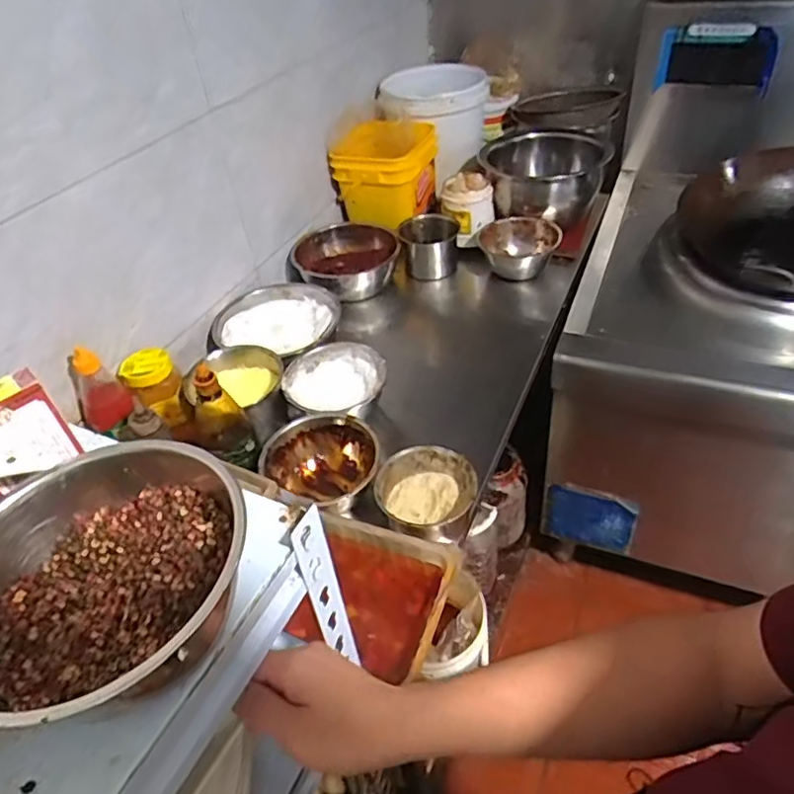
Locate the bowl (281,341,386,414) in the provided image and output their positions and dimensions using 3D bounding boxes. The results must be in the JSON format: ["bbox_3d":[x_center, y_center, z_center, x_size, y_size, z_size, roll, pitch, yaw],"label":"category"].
[{"bbox_3d":[-0.102,-0.003,1.042,0.162,0.103,0.154,-4,42,4],"label":"bowl"}]

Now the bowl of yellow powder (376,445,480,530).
[{"bbox_3d":[0.042,0.140,0.852,0.129,0.073,0.129,-4,42,4],"label":"bowl of yellow powder"}]

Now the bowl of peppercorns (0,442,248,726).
[{"bbox_3d":[-0.162,0.113,0.352,0.143,0.077,0.163,10,44,18],"label":"bowl of peppercorns"}]

